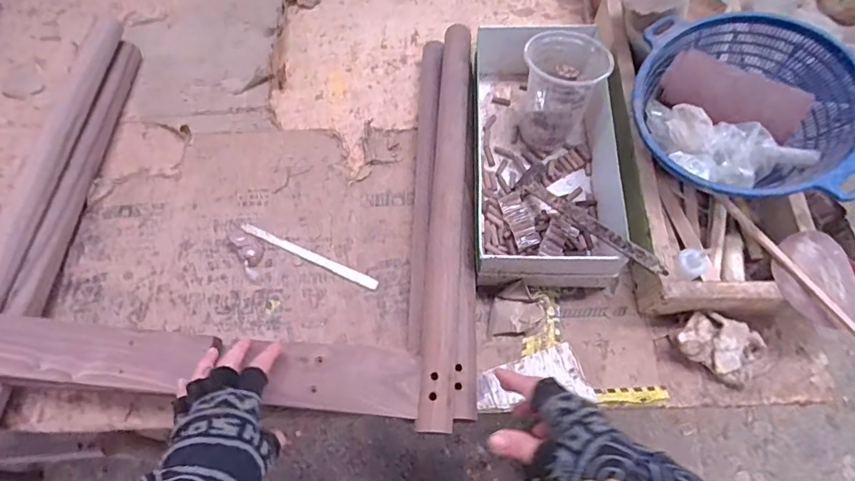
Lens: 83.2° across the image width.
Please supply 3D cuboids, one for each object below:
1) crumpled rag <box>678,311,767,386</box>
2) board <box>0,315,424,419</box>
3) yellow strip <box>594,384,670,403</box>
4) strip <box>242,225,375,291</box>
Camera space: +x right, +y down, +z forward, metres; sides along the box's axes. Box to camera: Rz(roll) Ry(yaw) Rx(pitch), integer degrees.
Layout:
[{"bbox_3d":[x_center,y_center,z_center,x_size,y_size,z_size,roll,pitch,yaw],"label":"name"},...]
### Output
[{"bbox_3d":[0.361,0.129,0.591,0.097,0.047,0.070,33,73,12],"label":"crumpled rag"},{"bbox_3d":[-0.261,0.137,0.533,0.506,0.021,0.070,4,70,3],"label":"board"},{"bbox_3d":[0.253,0.191,0.594,0.089,0.006,0.018,-3,70,-1],"label":"yellow strip"},{"bbox_3d":[-0.165,0.022,0.670,0.208,0.004,0.014,24,63,7],"label":"strip"}]

